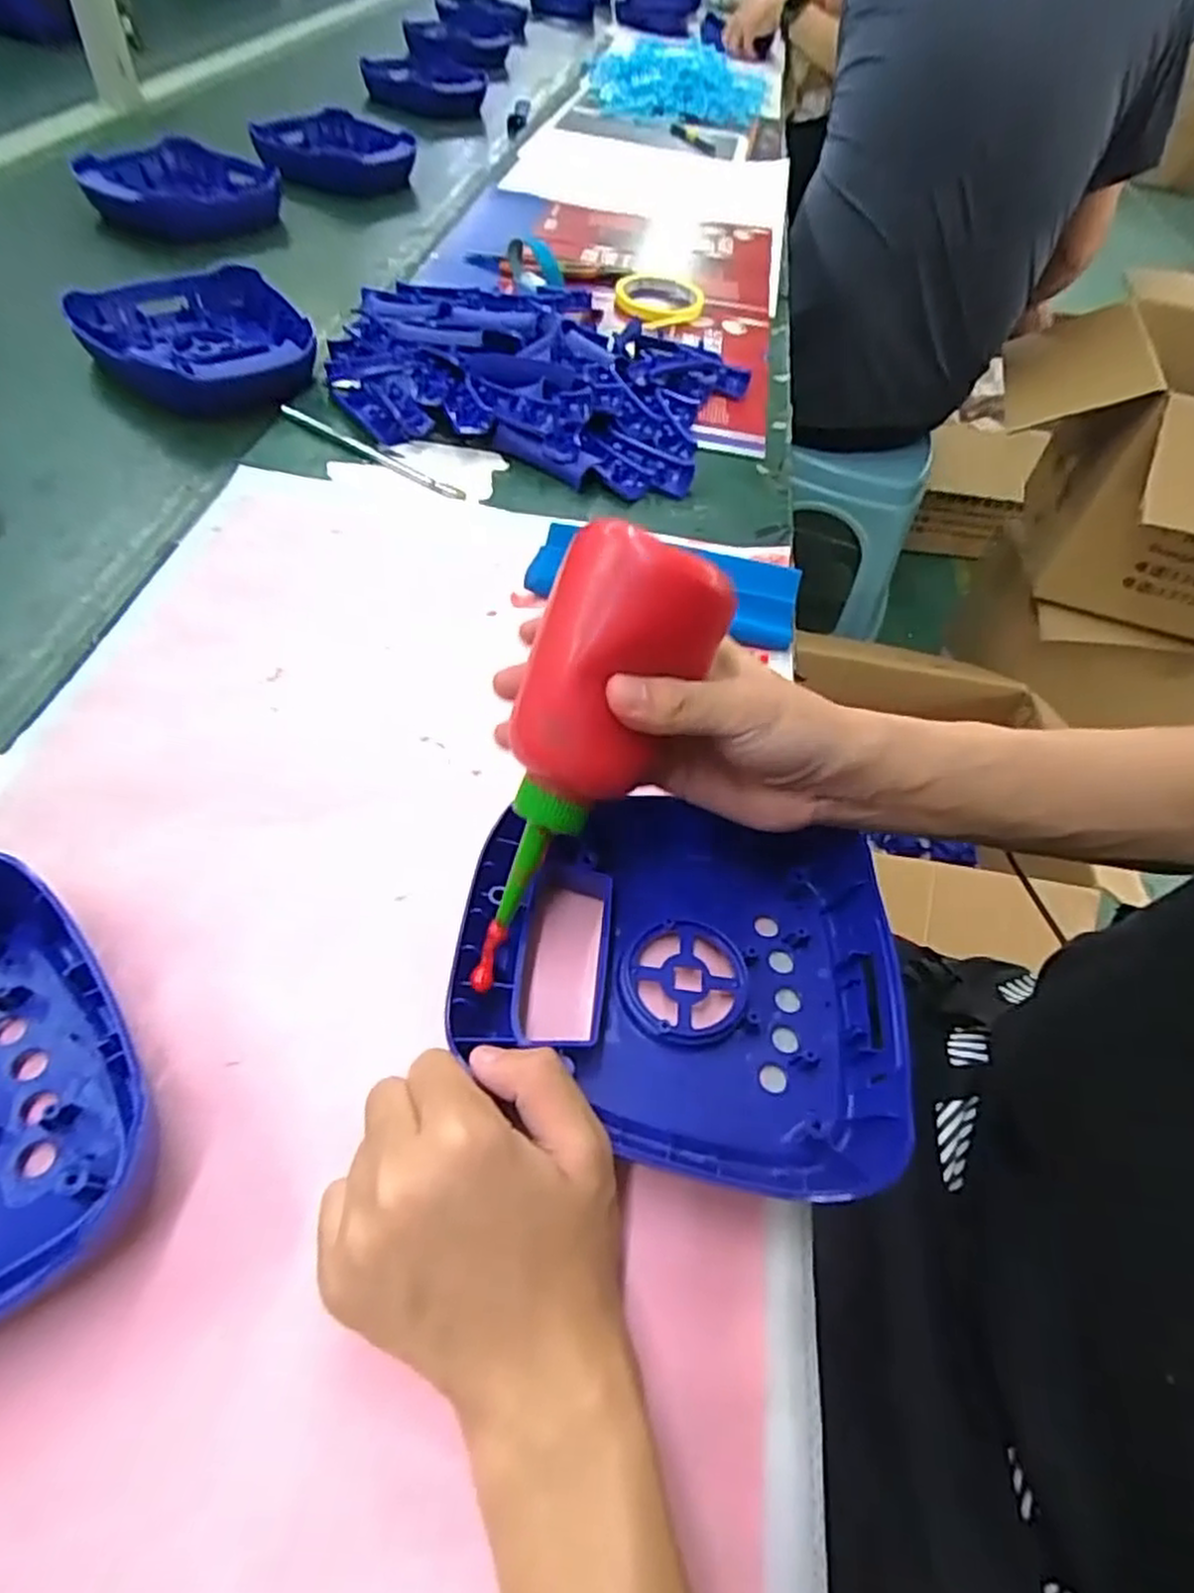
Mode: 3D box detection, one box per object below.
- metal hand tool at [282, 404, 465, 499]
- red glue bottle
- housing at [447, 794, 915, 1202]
[{"bbox_3d":[-0.170,-0.262,0.569,0.175,0.008,0.015,32,57,17],"label":"metal hand tool"},{"bbox_3d":[-0.010,-0.010,0.286,0.051,0.177,0.046,27,15,14],"label":"red glue bottle"},{"bbox_3d":[0.037,0.071,0.327,0.184,0.036,0.167,15,53,6],"label":"housing"}]

